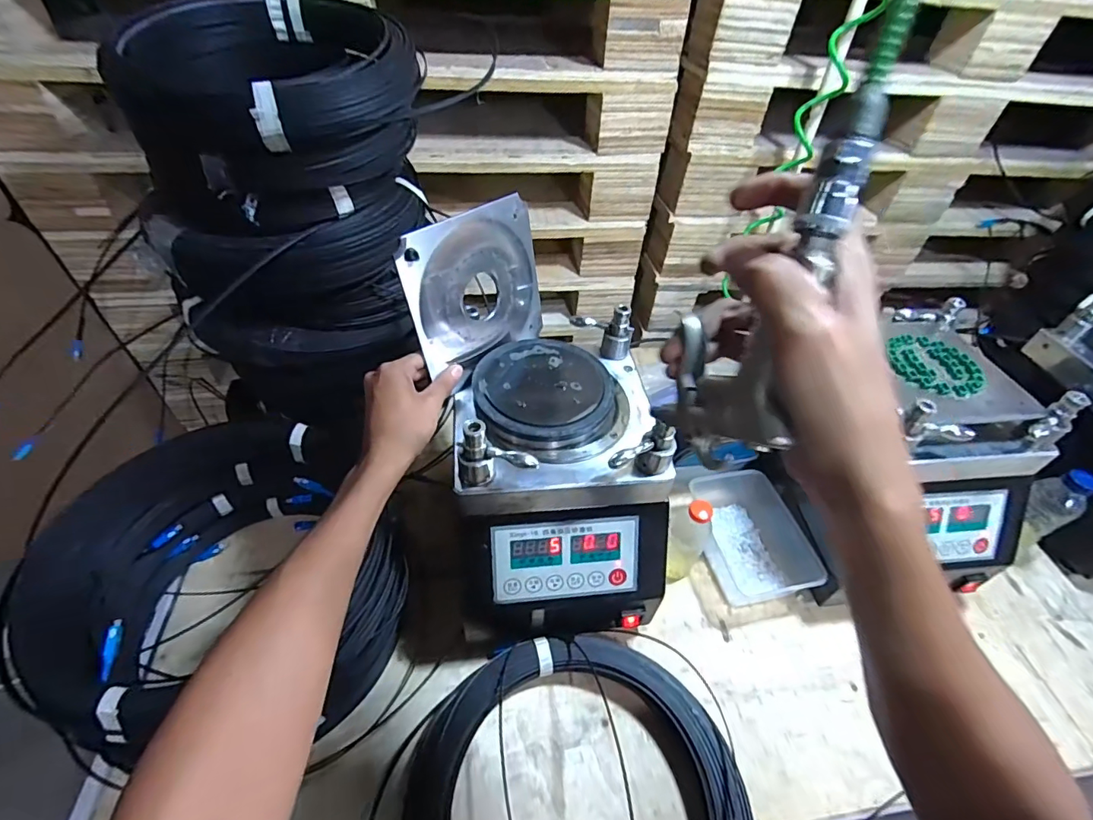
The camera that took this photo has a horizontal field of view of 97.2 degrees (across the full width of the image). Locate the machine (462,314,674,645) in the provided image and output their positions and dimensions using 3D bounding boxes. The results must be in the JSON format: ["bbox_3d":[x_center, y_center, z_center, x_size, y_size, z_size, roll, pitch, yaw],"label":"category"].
[{"bbox_3d":[0.010,0.078,0.552,0.203,0.239,0.257,-3,47,-8],"label":"machine"}]

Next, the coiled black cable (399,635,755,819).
[{"bbox_3d":[0.029,0.377,0.449,0.312,0.058,0.293,2,47,-2],"label":"coiled black cable"}]

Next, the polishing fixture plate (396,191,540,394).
[{"bbox_3d":[-0.070,-0.125,0.511,0.006,0.160,0.169,22,46,35],"label":"polishing fixture plate"}]

